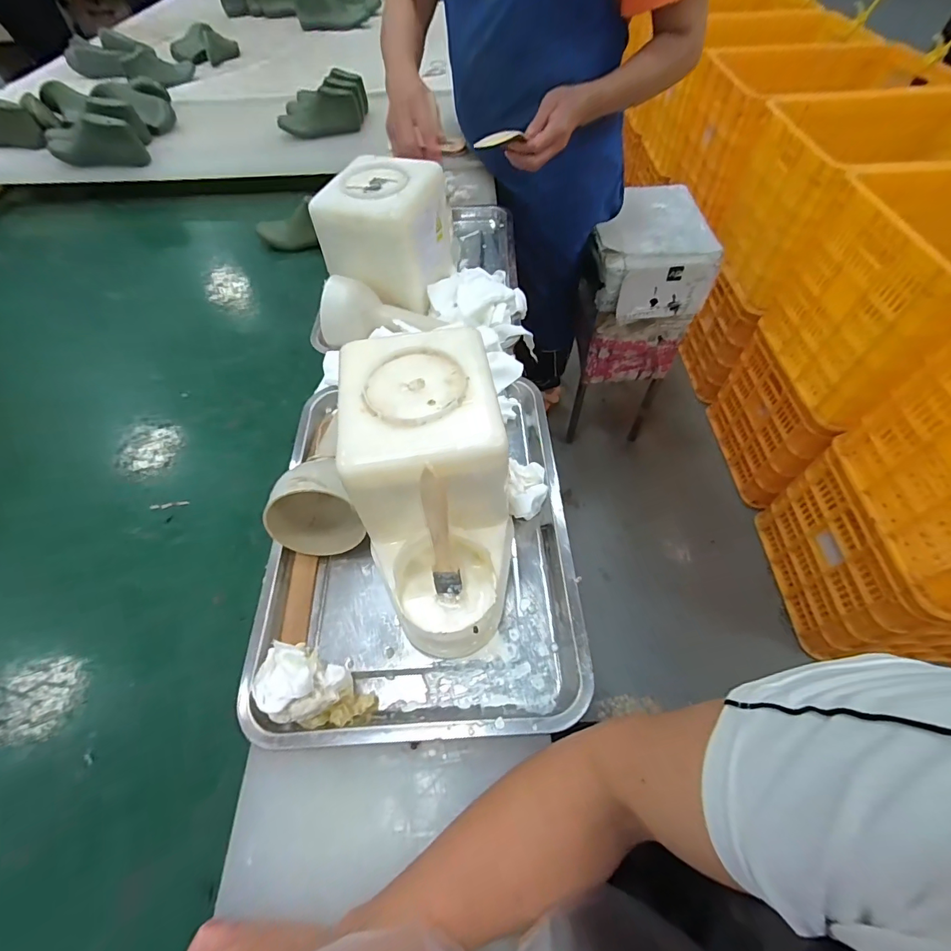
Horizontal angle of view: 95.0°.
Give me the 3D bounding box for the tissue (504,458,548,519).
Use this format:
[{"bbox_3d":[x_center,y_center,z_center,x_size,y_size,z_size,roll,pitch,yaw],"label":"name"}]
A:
[{"bbox_3d":[0.053,0.014,0.456,0.043,0.043,0.071,8,57,7],"label":"tissue"}]

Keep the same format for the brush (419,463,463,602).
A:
[{"bbox_3d":[-0.027,0.049,0.336,0.020,0.131,0.007,-9,32,-4],"label":"brush"}]

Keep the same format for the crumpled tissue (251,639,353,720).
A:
[{"bbox_3d":[-0.140,0.166,0.344,0.063,0.050,0.050,20,59,14],"label":"crumpled tissue"}]

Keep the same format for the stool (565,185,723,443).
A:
[{"bbox_3d":[0.426,-0.425,1.254,0.278,0.632,0.323,7,57,7],"label":"stool"}]

